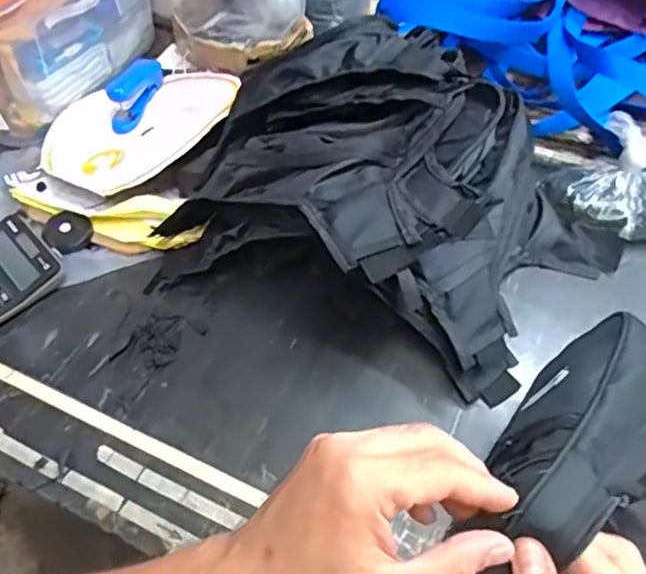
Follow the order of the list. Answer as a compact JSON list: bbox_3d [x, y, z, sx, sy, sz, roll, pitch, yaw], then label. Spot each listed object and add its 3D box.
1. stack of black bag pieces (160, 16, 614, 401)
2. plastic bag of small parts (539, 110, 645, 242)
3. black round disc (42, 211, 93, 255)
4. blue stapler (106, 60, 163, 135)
[{"bbox_3d":[0.068,-0.095,0.564,0.409,0.179,0.298,24,59,17],"label":"stack of black bag pieces"},{"bbox_3d":[0.326,-0.100,0.639,0.116,0.073,0.145,-32,60,-19],"label":"plastic bag of small parts"},{"bbox_3d":[-0.269,-0.058,0.637,0.047,0.016,0.050,-1,55,1],"label":"black round disc"},{"bbox_3d":[-0.225,-0.249,0.734,0.027,0.056,0.128,10,56,8],"label":"blue stapler"}]

